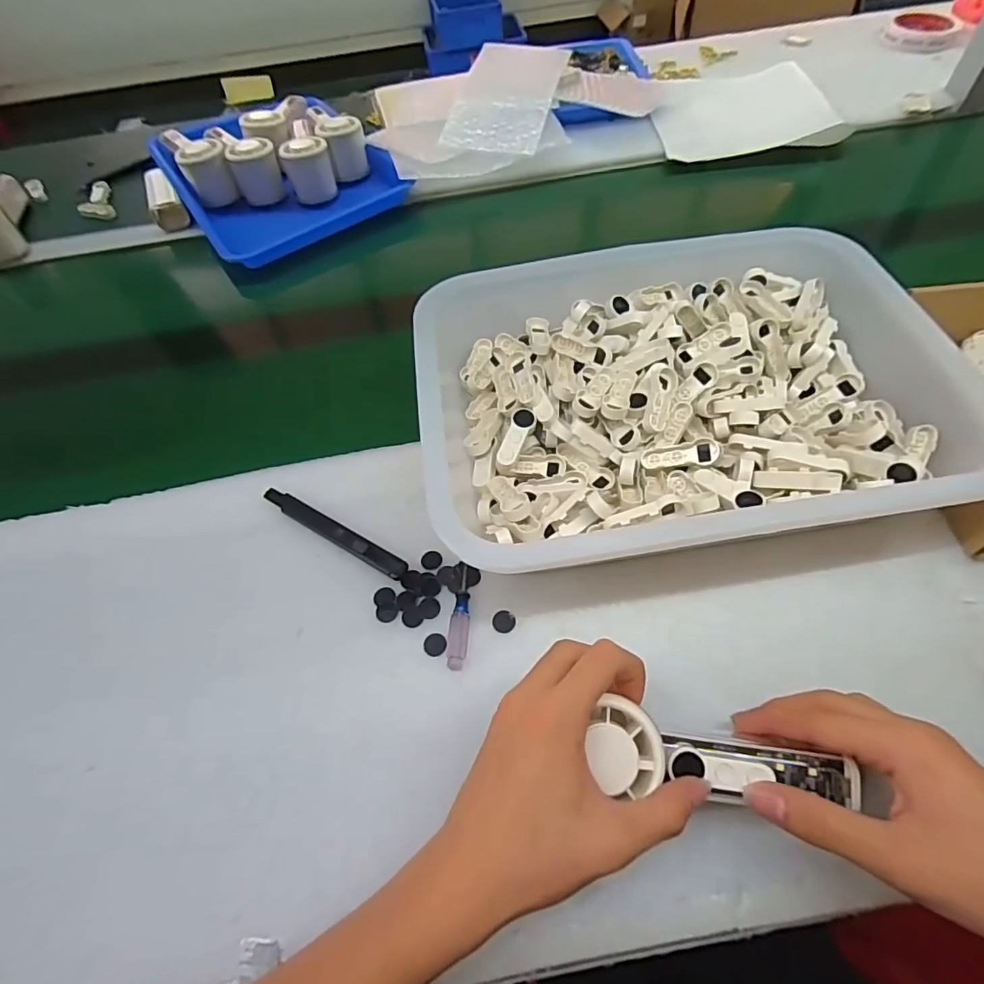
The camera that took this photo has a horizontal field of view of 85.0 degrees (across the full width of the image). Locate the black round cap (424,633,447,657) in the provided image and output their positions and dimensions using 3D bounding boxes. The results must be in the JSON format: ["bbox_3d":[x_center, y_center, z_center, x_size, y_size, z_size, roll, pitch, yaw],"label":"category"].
[{"bbox_3d":[-0.037,0.100,0.353,0.015,0.004,0.016,-2,56,3],"label":"black round cap"}]

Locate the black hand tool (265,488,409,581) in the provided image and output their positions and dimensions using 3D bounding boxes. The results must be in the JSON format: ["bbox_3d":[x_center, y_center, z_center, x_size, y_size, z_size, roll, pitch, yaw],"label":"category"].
[{"bbox_3d":[-0.120,0.029,0.403,0.136,0.012,0.016,27,62,20],"label":"black hand tool"}]

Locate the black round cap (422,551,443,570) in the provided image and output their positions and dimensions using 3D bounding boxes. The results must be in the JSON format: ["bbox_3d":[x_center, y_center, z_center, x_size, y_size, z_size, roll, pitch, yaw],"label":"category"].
[{"bbox_3d":[-0.043,0.050,0.390,0.015,0.004,0.015,-2,56,3],"label":"black round cap"}]

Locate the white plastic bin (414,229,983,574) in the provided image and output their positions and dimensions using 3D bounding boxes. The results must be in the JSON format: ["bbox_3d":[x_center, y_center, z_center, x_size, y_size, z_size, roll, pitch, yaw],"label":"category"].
[{"bbox_3d":[0.126,-0.085,0.415,0.351,0.081,0.295,-7,56,-1],"label":"white plastic bin"}]

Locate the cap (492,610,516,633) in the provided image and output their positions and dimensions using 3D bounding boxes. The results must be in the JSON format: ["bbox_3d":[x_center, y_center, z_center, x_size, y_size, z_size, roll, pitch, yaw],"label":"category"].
[{"bbox_3d":[0.008,0.087,0.360,0.015,0.004,0.016,-2,56,3],"label":"cap"}]

